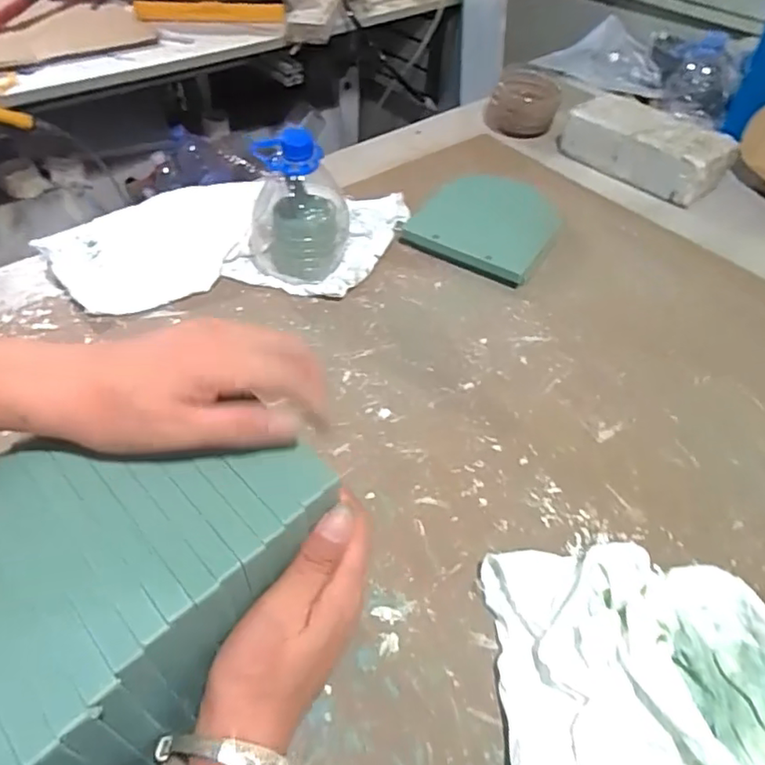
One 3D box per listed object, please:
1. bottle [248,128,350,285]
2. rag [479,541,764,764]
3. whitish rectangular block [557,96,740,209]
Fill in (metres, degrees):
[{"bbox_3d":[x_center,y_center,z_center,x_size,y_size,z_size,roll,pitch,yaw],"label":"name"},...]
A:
[{"bbox_3d":[-0.089,-0.182,0.585,0.099,0.144,0.090,10,48,6],"label":"bottle"},{"bbox_3d":[0.157,0.182,0.338,0.174,0.039,0.175,4,48,1],"label":"rag"},{"bbox_3d":[0.351,-0.321,0.786,0.093,0.054,0.205,-31,57,-27],"label":"whitish rectangular block"}]

